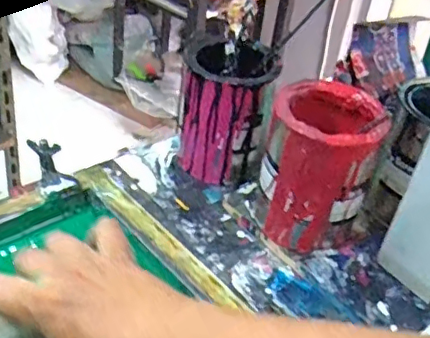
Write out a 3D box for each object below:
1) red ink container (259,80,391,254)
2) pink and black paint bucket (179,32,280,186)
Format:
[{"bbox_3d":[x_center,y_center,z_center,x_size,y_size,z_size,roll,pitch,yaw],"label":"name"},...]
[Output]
[{"bbox_3d":[0.106,0.002,0.591,0.107,0.156,0.114,25,42,20],"label":"red ink container"},{"bbox_3d":[0.011,-0.066,0.671,0.097,0.147,0.096,5,39,-4],"label":"pink and black paint bucket"}]

